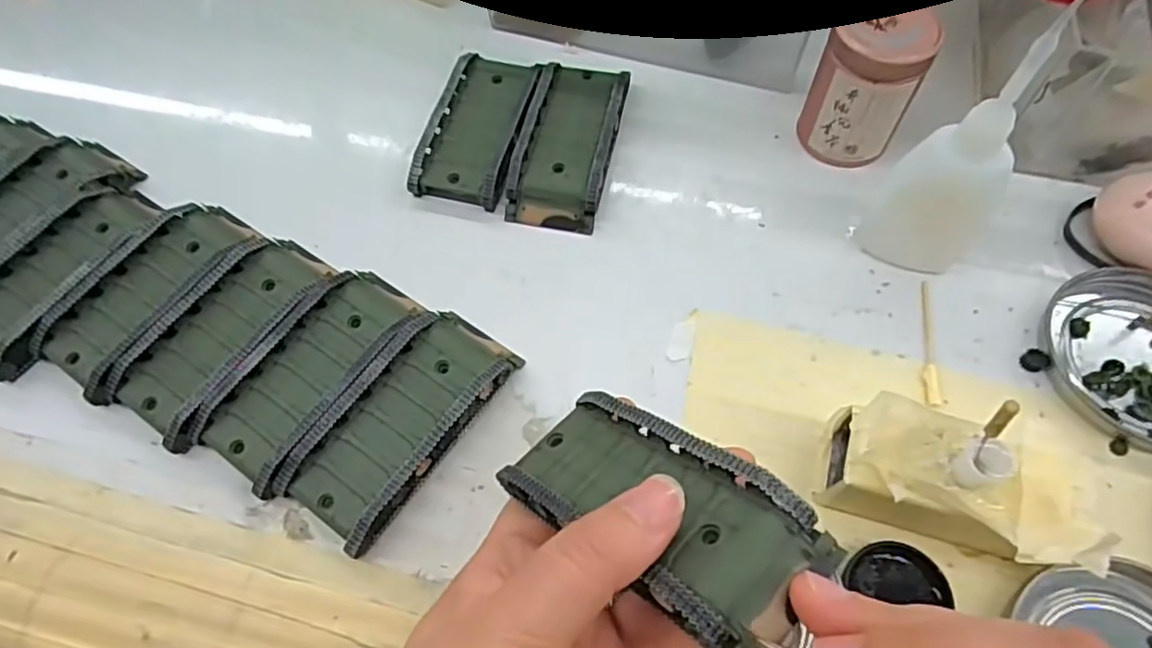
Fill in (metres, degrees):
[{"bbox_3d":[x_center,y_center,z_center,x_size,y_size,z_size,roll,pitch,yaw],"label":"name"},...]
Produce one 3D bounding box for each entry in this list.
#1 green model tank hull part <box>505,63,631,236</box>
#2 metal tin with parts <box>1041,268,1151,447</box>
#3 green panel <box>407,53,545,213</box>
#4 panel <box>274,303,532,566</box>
[{"bbox_3d":[-0.002,-0.091,0.331,0.044,0.020,0.096,11,63,8],"label":"green model tank hull part"},{"bbox_3d":[0.233,0.013,0.273,0.077,0.008,0.075,-1,62,2],"label":"metal tin with parts"},{"bbox_3d":[-0.047,-0.099,0.336,0.046,0.020,0.085,14,64,10],"label":"green panel"},{"bbox_3d":[-0.067,0.038,0.265,0.044,0.019,0.095,32,68,18],"label":"panel"}]

